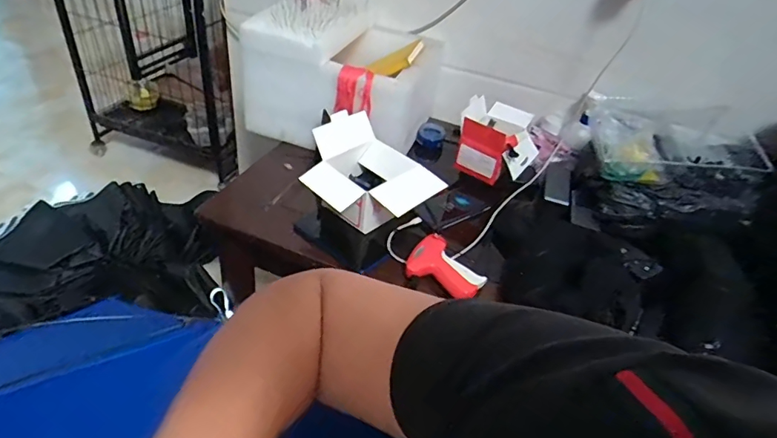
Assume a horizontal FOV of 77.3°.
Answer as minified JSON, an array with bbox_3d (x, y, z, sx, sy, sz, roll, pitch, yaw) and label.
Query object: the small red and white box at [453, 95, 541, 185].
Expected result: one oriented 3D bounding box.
[{"bbox_3d":[0.228,-0.162,1.004,0.154,0.115,0.165,17,39,12],"label":"small red and white box"}]

